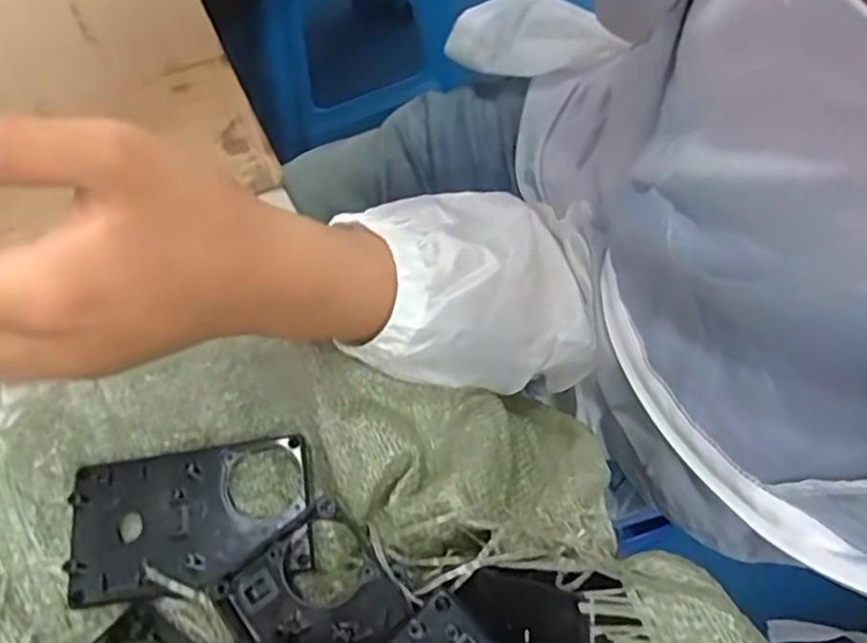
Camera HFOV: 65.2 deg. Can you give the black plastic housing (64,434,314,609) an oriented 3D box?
[{"bbox_3d":[-0.104,0.082,0.294,0.096,0.012,0.062,-7,68,-5],"label":"black plastic housing"}]

